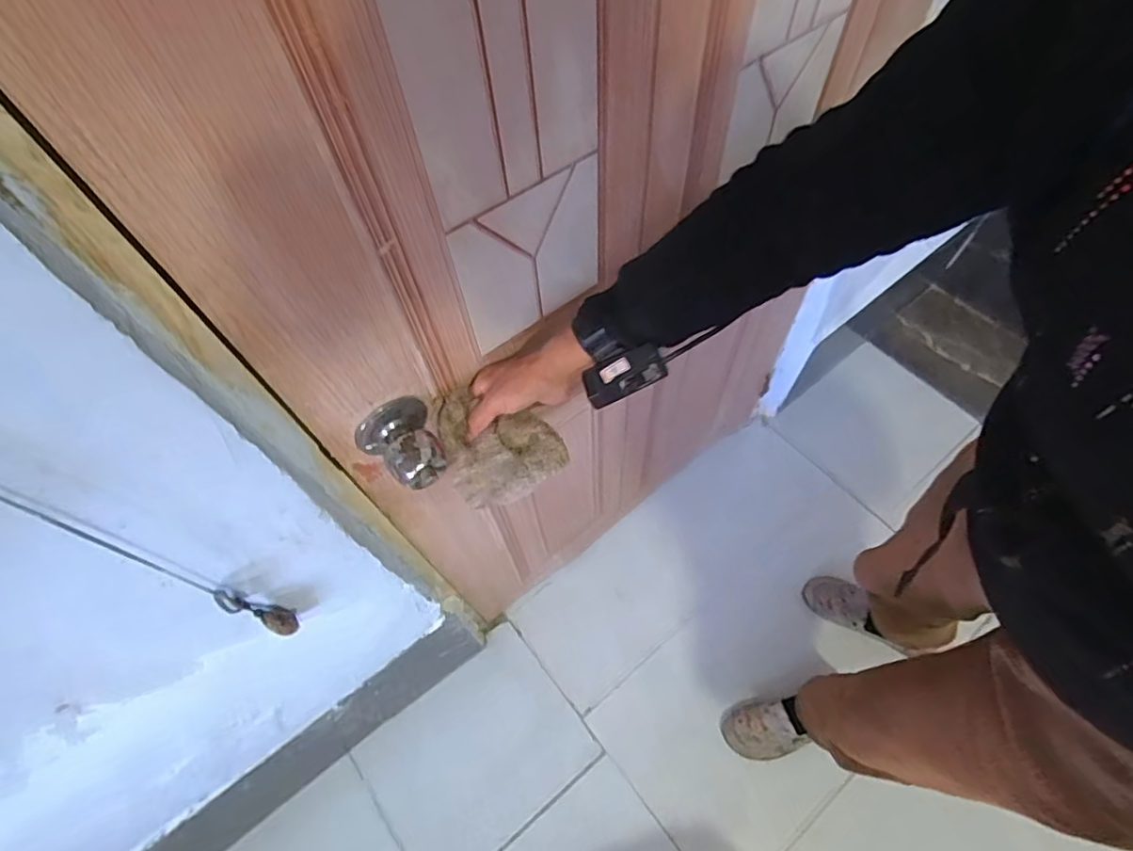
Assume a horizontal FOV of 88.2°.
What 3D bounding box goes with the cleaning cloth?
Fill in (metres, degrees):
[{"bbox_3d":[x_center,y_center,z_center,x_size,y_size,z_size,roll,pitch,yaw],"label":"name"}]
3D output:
[{"bbox_3d":[-0.071,0.017,0.602,0.115,0.095,0.105,-28,64,-14],"label":"cleaning cloth"}]

